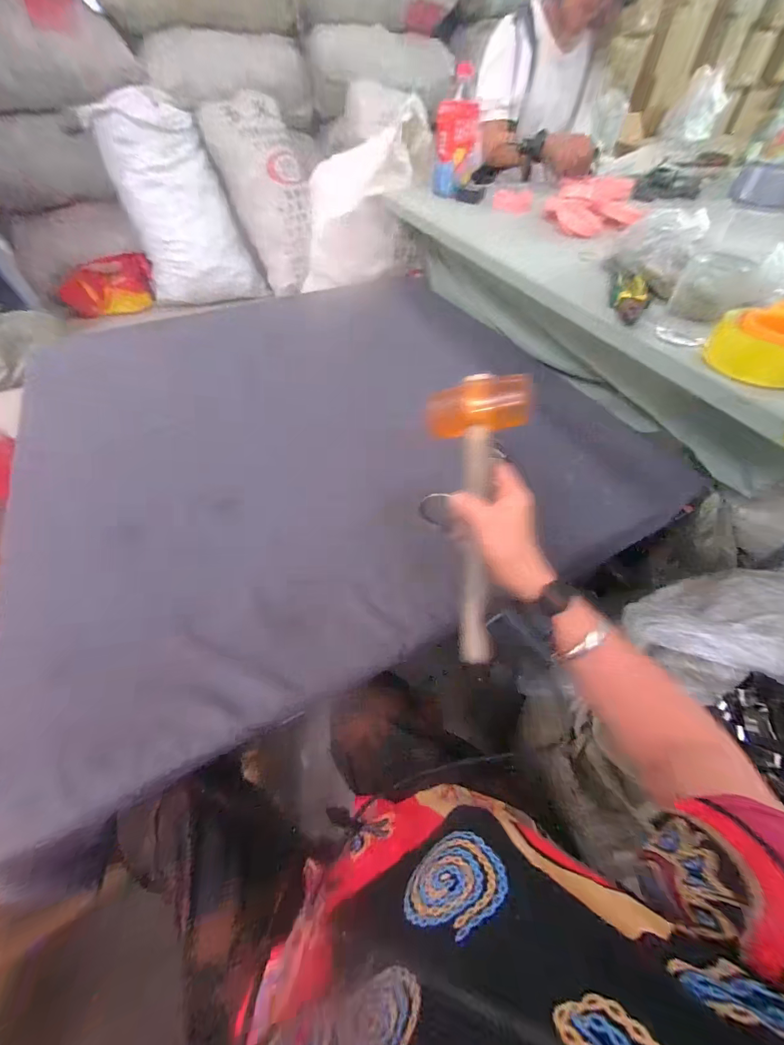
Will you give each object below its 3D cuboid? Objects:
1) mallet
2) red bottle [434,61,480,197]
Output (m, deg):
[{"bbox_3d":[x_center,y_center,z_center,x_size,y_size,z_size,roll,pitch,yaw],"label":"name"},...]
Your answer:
[{"bbox_3d":[0.088,-0.008,0.380,0.094,0.050,0.292,1,87,0],"label":"mallet"},{"bbox_3d":[0.151,-0.908,0.861,0.089,0.192,0.098,-8,53,-7],"label":"red bottle"}]

